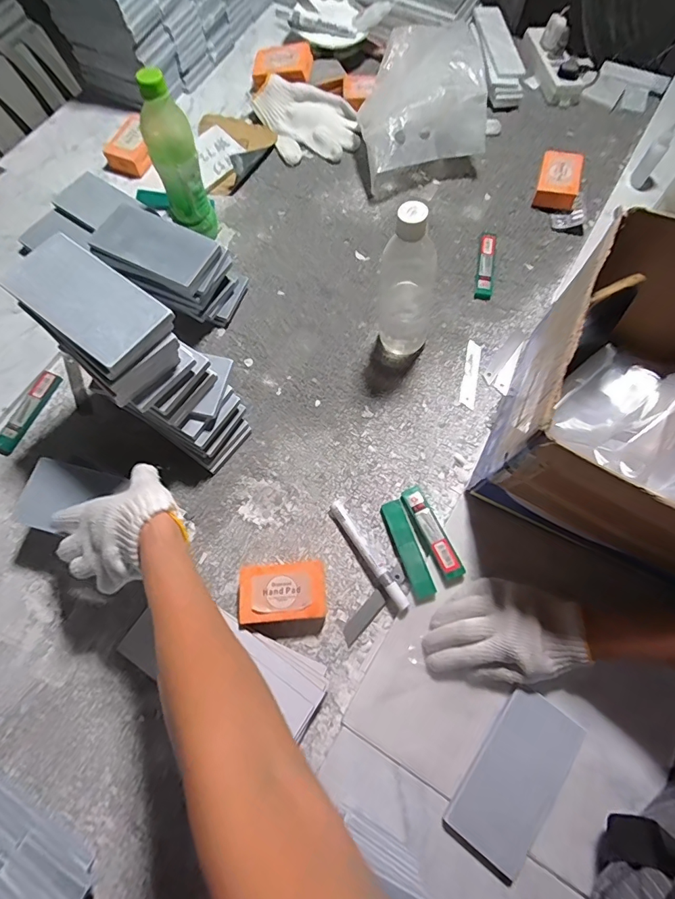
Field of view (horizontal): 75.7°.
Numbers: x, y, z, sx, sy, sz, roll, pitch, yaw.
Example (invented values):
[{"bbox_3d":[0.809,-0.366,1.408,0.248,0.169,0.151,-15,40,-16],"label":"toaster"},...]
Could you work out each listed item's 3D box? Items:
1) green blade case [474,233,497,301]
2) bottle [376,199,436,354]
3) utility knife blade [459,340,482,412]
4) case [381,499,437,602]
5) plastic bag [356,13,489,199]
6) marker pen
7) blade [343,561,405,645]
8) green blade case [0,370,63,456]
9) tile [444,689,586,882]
[{"bbox_3d":[0.228,-0.284,0.667,0.024,0.010,0.126,11,71,4],"label":"green blade case"},{"bbox_3d":[0.088,-0.197,0.529,0.083,0.205,0.063,12,71,5],"label":"bottle"},{"bbox_3d":[0.185,-0.106,0.605,0.020,0.004,0.101,11,72,4],"label":"utility knife blade"},{"bbox_3d":[0.085,0.117,0.517,0.028,0.018,0.117,-20,72,-6],"label":"case"},{"bbox_3d":[0.146,-0.570,0.717,0.201,0.110,0.277,8,74,3],"label":"plastic bag"},{"bbox_3d":[0.036,0.123,0.509,0.017,0.017,0.141,-35,70,-11],"label":"marker pen"},{"bbox_3d":[0.043,0.177,0.500,0.018,0.006,0.104,41,79,13],"label":"blade"},{"bbox_3d":[-0.414,-0.050,0.580,0.027,0.011,0.121,22,72,8],"label":"green blade case"},{"bbox_3d":[0.180,0.326,0.435,0.080,0.010,0.149,35,75,12],"label":"tile"}]

